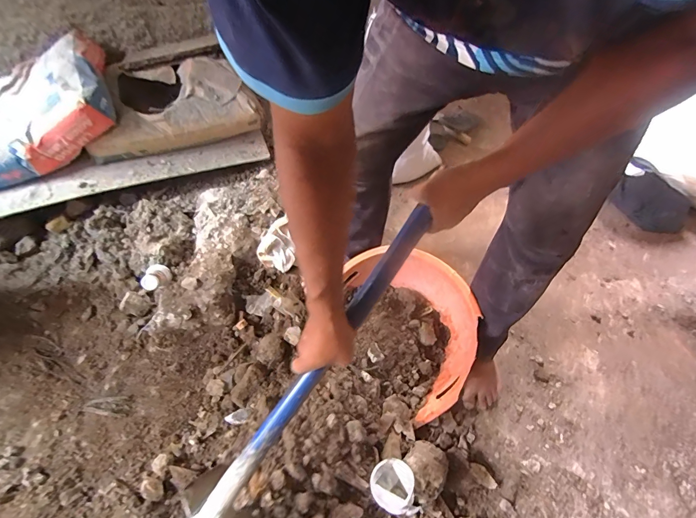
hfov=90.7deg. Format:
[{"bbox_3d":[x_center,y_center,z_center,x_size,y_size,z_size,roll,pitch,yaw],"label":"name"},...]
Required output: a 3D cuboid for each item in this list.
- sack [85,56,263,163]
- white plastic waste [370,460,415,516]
[{"bbox_3d":[-0.603,-0.531,1.187,0.550,0.157,0.269,-16,59,-14],"label":"sack"},{"bbox_3d":[0.090,0.468,0.711,0.080,0.061,0.092,5,56,0],"label":"white plastic waste"}]

